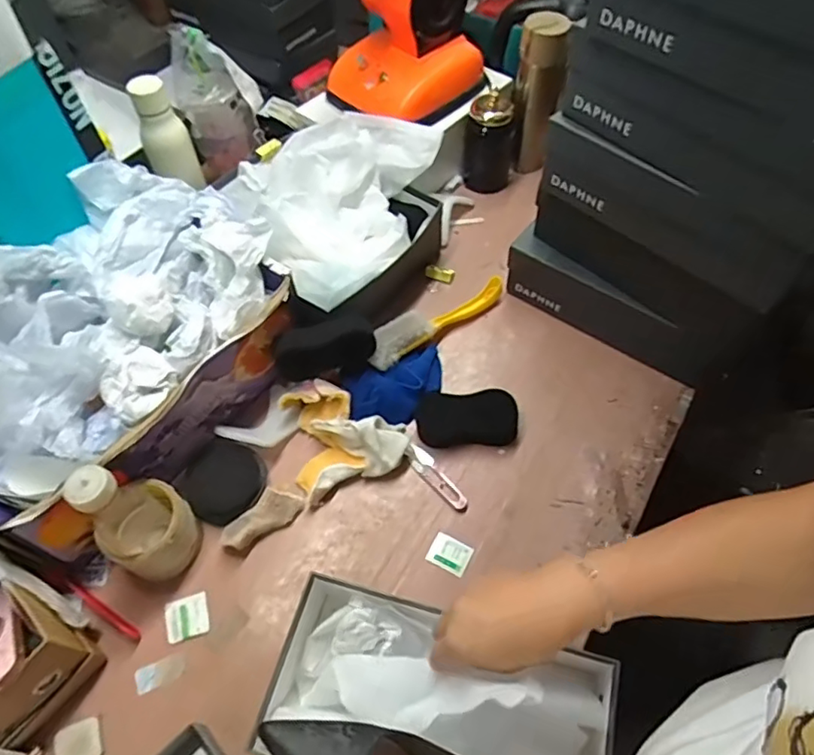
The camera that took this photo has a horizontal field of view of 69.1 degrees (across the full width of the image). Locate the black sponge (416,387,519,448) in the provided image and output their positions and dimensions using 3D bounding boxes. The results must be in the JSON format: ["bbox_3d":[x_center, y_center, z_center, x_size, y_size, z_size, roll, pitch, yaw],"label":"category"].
[{"bbox_3d":[0.075,0.051,0.746,0.124,0.034,0.062,-1,57,1],"label":"black sponge"}]

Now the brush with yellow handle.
[{"bbox_3d":[0.043,-0.083,0.817,0.231,0.047,0.047,-35,63,-20],"label":"brush with yellow handle"}]

